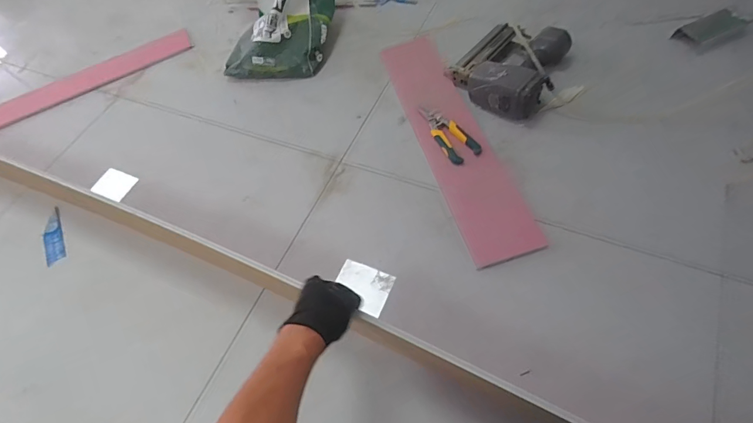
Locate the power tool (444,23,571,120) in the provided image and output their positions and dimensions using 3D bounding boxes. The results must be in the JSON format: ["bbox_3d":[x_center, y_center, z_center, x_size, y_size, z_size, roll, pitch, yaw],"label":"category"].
[{"bbox_3d":[0.314,-0.346,0.928,0.207,0.162,0.247,-38,62,-14],"label":"power tool"}]

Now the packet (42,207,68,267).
[{"bbox_3d":[-0.773,0.060,0.932,0.046,0.011,0.146,-28,60,-8],"label":"packet"}]

